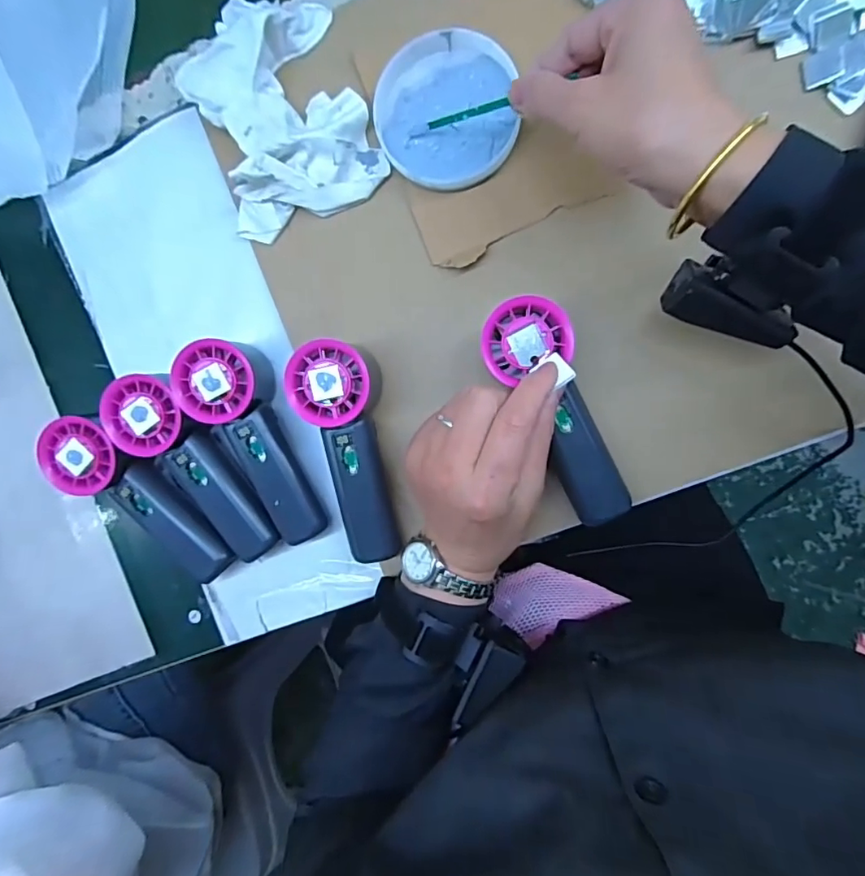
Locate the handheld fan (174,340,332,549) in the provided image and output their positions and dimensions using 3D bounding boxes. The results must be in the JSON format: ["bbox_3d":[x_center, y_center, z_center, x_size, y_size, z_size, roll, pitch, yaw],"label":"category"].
[{"bbox_3d":[-0.129,0.006,0.375,0.050,0.054,0.149,-22,90,8],"label":"handheld fan"}]

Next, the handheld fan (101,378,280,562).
[{"bbox_3d":[-0.167,0.020,0.380,0.053,0.054,0.150,-41,88,7],"label":"handheld fan"}]

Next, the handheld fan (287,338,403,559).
[{"bbox_3d":[-0.058,0.011,0.365,0.056,0.054,0.155,-8,92,7],"label":"handheld fan"}]

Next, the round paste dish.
[{"bbox_3d":[0.009,-0.227,0.364,0.094,0.020,0.100,0,93,7],"label":"round paste dish"}]

